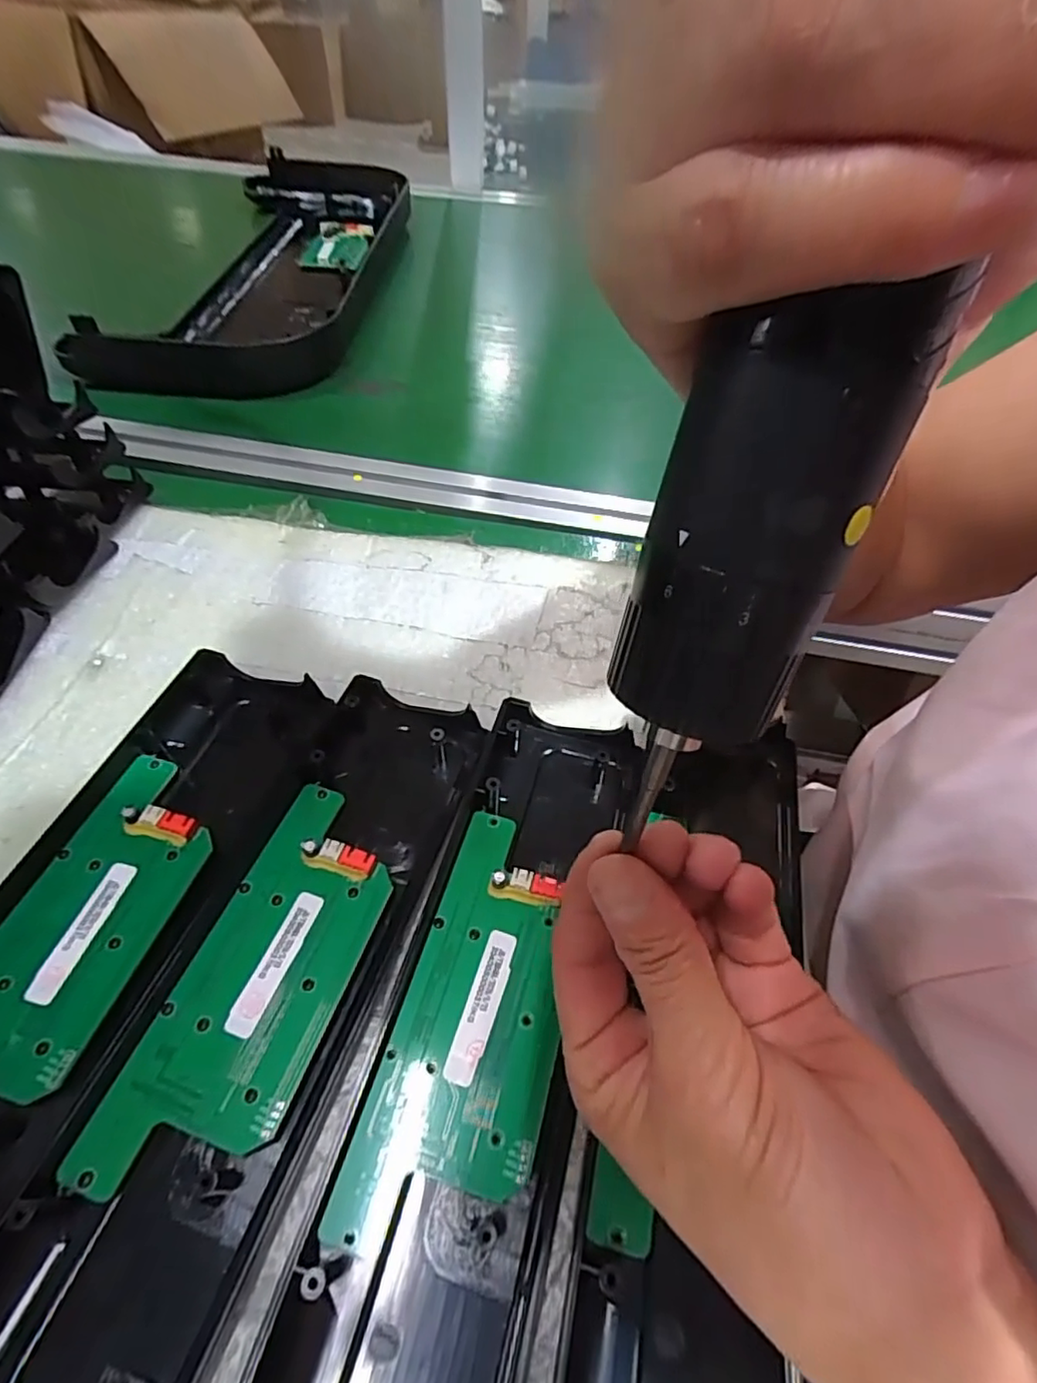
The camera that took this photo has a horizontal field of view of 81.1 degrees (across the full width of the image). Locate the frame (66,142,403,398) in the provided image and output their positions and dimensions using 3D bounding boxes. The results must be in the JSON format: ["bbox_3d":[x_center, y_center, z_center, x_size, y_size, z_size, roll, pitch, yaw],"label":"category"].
[{"bbox_3d":[-0.235,-0.427,0.599,0.192,0.049,0.479,3,52,0],"label":"frame"}]

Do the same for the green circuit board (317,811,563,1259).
[{"bbox_3d":[-0.012,0.109,0.210,0.053,0.013,0.134,14,53,8],"label":"green circuit board"}]

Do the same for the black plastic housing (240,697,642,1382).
[{"bbox_3d":[-0.009,0.111,0.211,0.068,0.017,0.245,14,53,8],"label":"black plastic housing"}]

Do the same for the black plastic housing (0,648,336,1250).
[{"bbox_3d":[-0.161,0.084,0.219,0.084,0.019,0.246,14,53,8],"label":"black plastic housing"}]

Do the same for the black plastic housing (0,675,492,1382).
[{"bbox_3d":[-0.088,0.099,0.215,0.070,0.015,0.247,16,53,10],"label":"black plastic housing"}]

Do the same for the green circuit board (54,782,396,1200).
[{"bbox_3d":[-0.088,0.098,0.214,0.054,0.012,0.134,16,53,10],"label":"green circuit board"}]

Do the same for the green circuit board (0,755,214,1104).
[{"bbox_3d":[-0.159,0.086,0.218,0.054,0.011,0.133,14,53,8],"label":"green circuit board"}]

